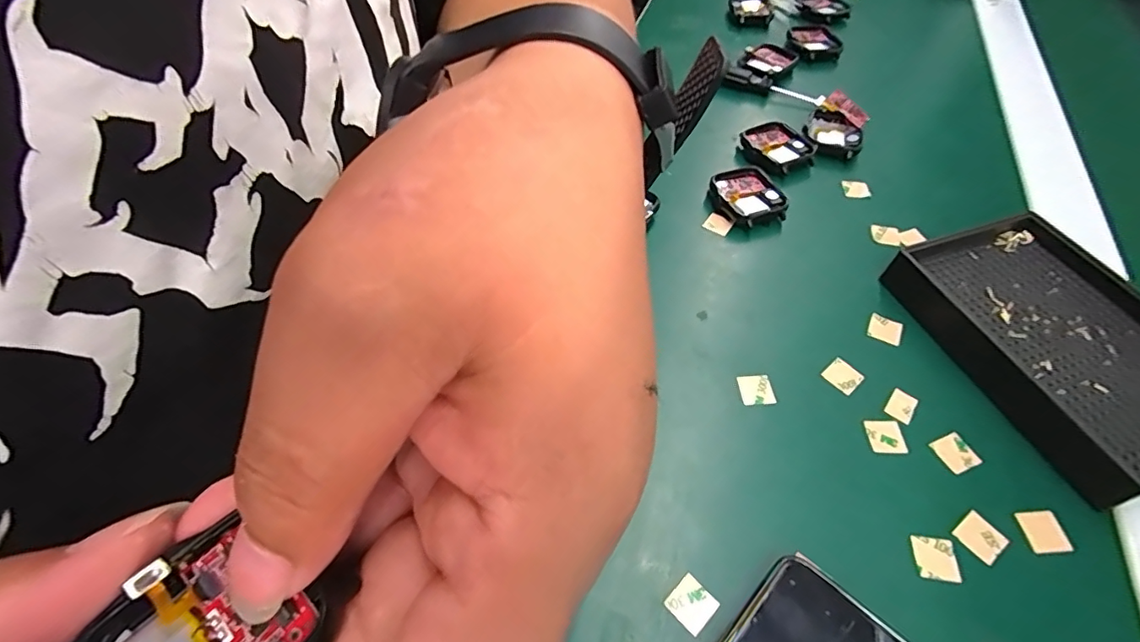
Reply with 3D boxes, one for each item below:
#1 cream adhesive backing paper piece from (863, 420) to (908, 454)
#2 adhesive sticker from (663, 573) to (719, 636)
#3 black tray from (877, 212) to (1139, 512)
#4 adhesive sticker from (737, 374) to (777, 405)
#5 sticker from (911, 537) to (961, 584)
[{"bbox_3d":[0.142,0.052,0.233,0.015,0.004,0.015,-1,59,6],"label":"cream adhesive backing paper piece"},{"bbox_3d":[0.046,0.107,0.195,0.015,0.004,0.015,-40,62,-21],"label":"adhesive sticker"},{"bbox_3d":[0.235,0.007,0.247,0.091,0.022,0.134,-15,55,-11],"label":"black tray"},{"bbox_3d":[0.089,0.033,0.249,0.015,0.004,0.015,-9,60,4],"label":"adhesive sticker"},{"bbox_3d":[0.143,0.093,0.203,0.015,0.004,0.015,6,54,6],"label":"sticker"}]

